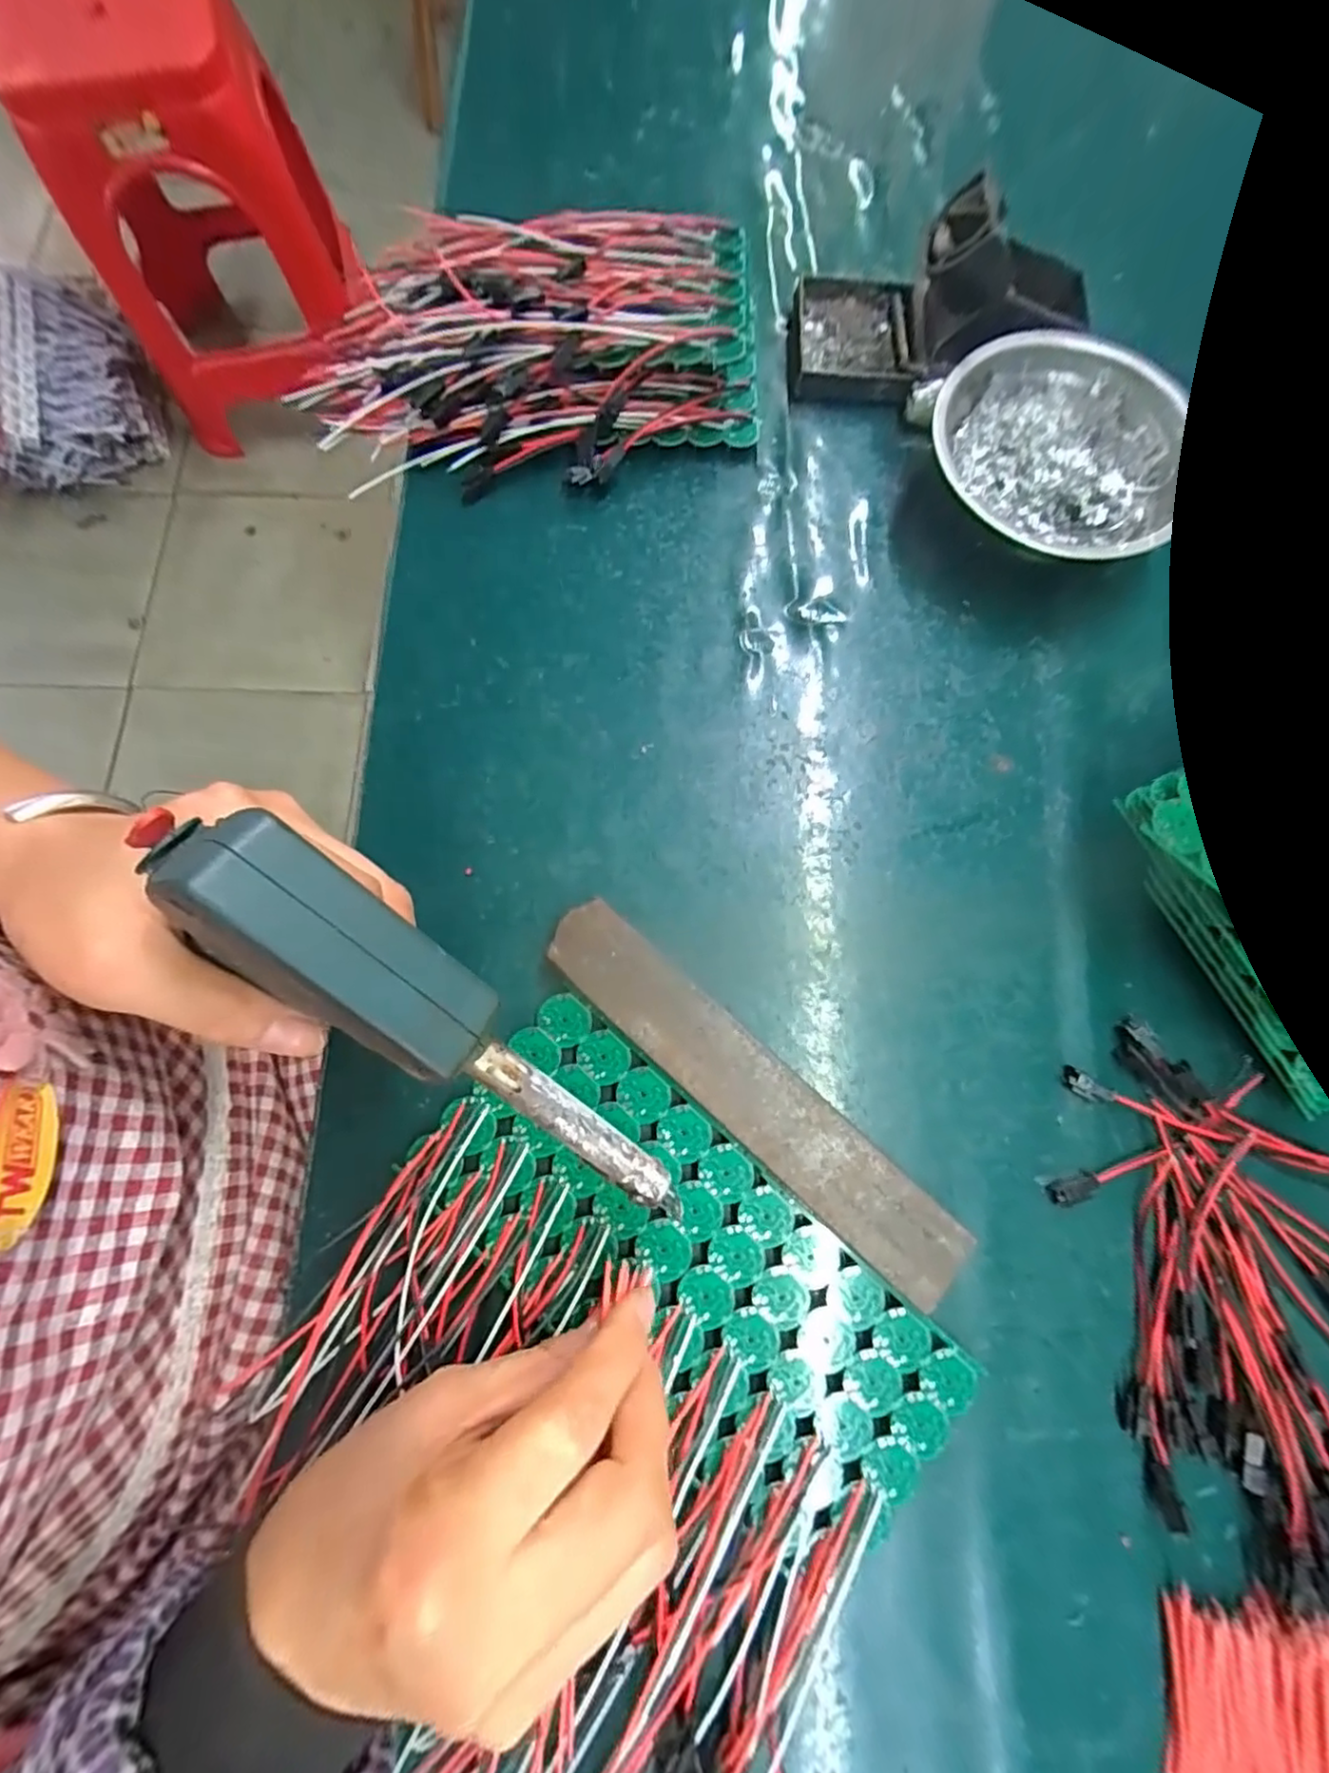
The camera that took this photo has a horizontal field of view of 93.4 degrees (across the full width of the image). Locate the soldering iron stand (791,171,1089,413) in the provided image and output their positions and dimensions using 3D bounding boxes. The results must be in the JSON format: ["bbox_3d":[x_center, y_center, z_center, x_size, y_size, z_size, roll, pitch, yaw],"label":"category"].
[{"bbox_3d":[0.143,-0.301,0.316,0.146,0.067,0.076,4,77,0],"label":"soldering iron stand"}]

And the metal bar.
[{"bbox_3d":[0.033,0.083,0.253,0.196,0.015,0.035,41,79,8],"label":"metal bar"}]

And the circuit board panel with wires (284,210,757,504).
[{"bbox_3d":[-0.067,-0.269,0.312,0.226,0.041,0.133,2,77,-1],"label":"circuit board panel with wires"}]

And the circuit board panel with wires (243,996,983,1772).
[{"bbox_3d":[-0.026,0.200,0.223,0.234,0.019,0.225,40,79,8],"label":"circuit board panel with wires"}]

